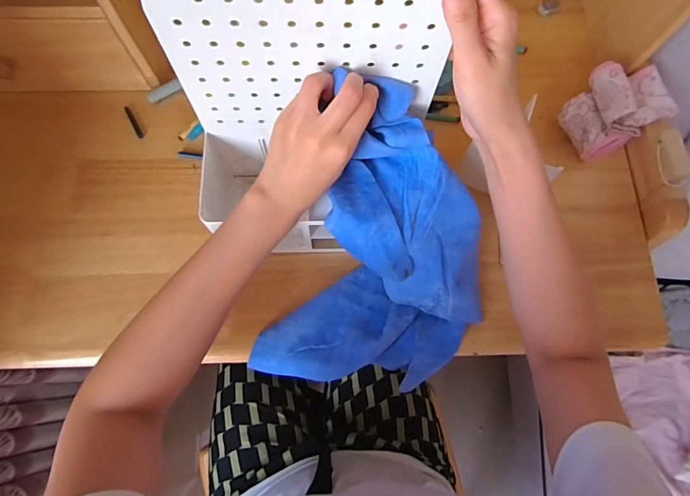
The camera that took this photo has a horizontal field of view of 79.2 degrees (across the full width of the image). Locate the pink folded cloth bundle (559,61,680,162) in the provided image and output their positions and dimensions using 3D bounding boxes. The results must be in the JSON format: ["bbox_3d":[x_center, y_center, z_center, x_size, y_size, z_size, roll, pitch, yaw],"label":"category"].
[{"bbox_3d":[0.337,-0.176,0.519,0.115,0.086,0.086,-24,76,-8],"label":"pink folded cloth bundle"}]

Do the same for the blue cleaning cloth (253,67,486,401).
[{"bbox_3d":[0.051,0.011,0.432,0.212,0.065,0.328,15,113,-10],"label":"blue cleaning cloth"}]

